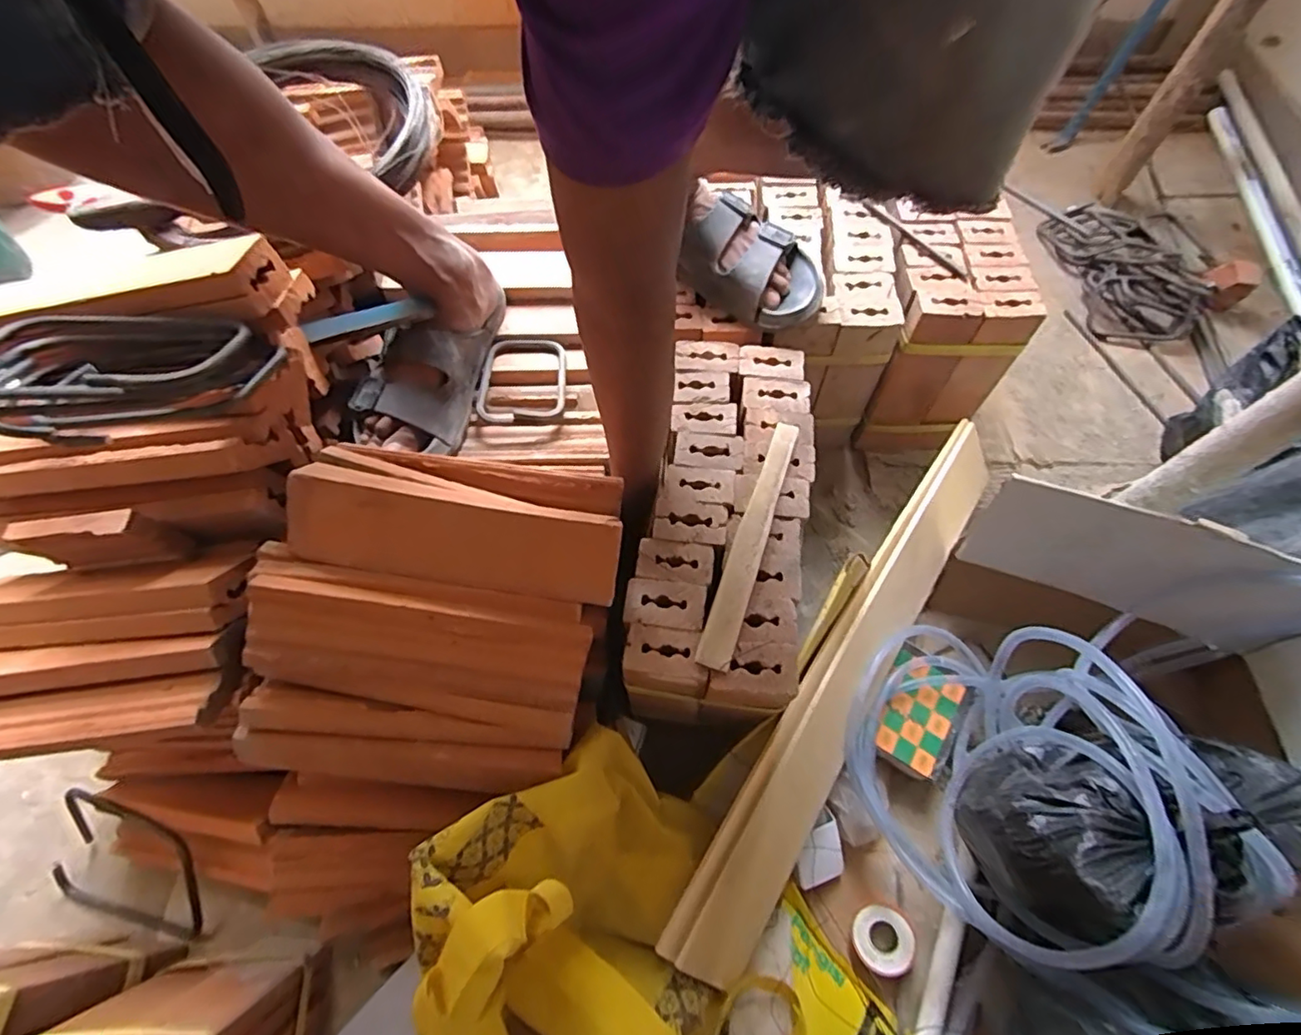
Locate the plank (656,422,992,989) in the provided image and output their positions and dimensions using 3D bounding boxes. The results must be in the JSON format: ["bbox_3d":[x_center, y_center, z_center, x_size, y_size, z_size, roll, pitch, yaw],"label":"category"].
[{"bbox_3d":[0.199,0.140,0.557,0.023,0.101,0.578,7,55,54],"label":"plank"}]

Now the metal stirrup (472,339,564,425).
[{"bbox_3d":[-0.136,-0.145,0.615,0.093,0.014,0.125,-2,55,-5],"label":"metal stirrup"}]

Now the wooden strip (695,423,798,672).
[{"bbox_3d":[0.085,0.016,0.491,0.030,0.008,0.233,18,64,11],"label":"wooden strip"}]

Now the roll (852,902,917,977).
[{"bbox_3d":[0.214,0.391,0.538,0.052,0.022,0.053,-1,62,1],"label":"roll"}]

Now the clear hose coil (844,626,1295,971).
[{"bbox_3d":[0.296,0.204,0.478,0.200,0.193,0.270,-18,63,-8],"label":"clear hose coil"}]

